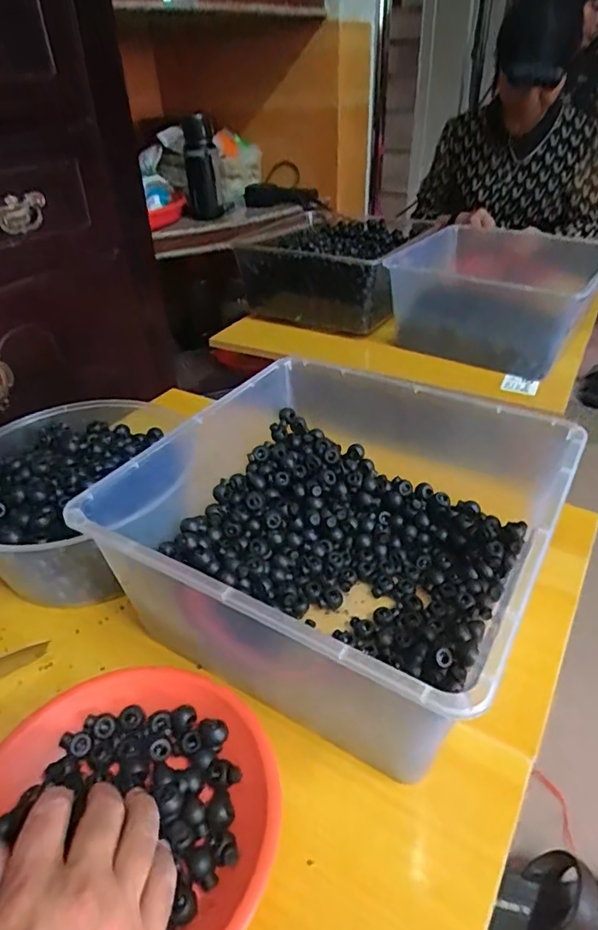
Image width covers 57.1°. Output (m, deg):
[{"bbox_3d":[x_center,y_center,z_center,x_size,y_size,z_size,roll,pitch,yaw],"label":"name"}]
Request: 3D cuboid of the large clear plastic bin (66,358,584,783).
[{"bbox_3d":[0.034,0.065,0.464,0.302,0.153,0.291,19,41,26],"label":"large clear plastic bin"}]

